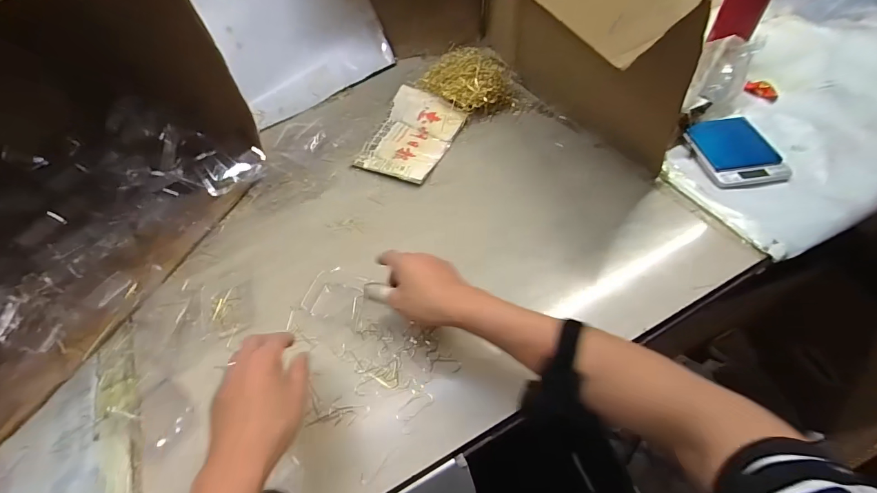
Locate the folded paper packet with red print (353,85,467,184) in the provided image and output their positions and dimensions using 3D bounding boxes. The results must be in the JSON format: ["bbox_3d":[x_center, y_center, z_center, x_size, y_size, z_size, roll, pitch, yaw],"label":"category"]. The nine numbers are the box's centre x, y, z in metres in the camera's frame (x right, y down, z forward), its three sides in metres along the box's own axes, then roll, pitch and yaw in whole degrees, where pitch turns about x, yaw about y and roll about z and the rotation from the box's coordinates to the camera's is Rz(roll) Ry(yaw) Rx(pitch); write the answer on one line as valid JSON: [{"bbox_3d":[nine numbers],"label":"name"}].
[{"bbox_3d":[-0.047,-0.195,0.676,0.138,0.031,0.185,20,58,19],"label":"folded paper packet with red print"}]

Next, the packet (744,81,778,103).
[{"bbox_3d":[0.573,-0.279,0.700,0.025,0.022,0.063,-15,54,-6],"label":"packet"}]

